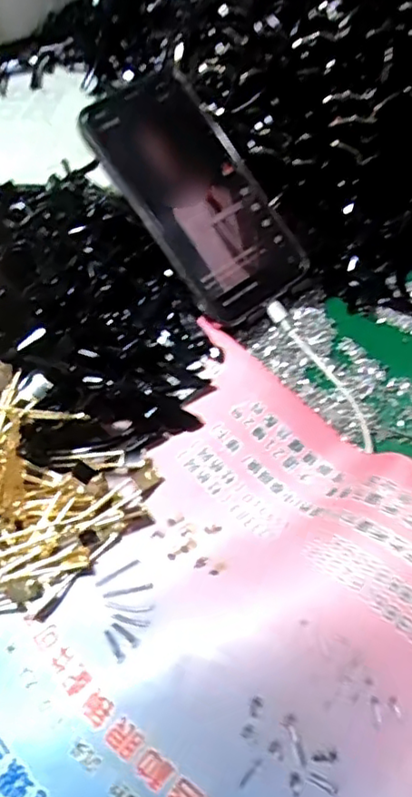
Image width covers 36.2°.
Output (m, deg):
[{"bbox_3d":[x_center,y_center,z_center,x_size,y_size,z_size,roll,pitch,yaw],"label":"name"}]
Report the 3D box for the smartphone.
[{"bbox_3d":[-0.007,-0.129,0.399,0.082,0.009,0.163,-35,91,-20],"label":"smartphone"}]

